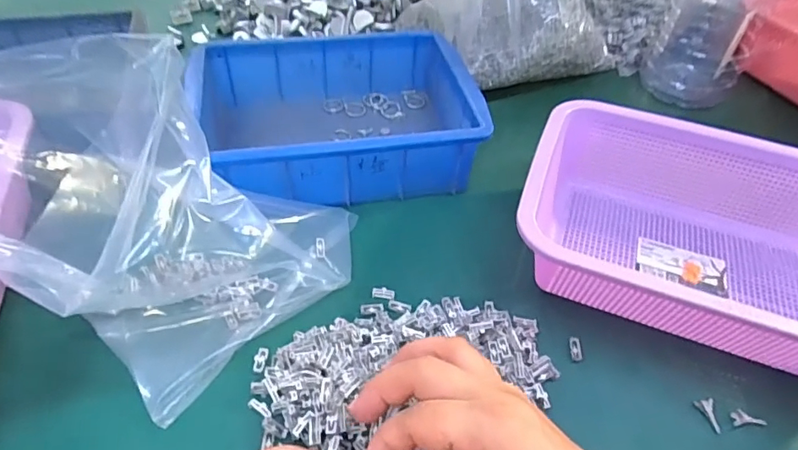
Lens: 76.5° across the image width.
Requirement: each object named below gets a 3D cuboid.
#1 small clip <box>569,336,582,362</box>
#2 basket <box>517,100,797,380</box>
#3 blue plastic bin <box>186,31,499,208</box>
[{"bbox_3d":[0.123,0.085,0.351,0.008,0.004,0.017,7,46,0],"label":"small clip"},{"bbox_3d":[0.225,0.008,0.383,0.260,0.084,0.195,19,48,12],"label":"basket"},{"bbox_3d":[-0.057,-0.101,0.466,0.239,0.072,0.172,-6,48,-11],"label":"blue plastic bin"}]

